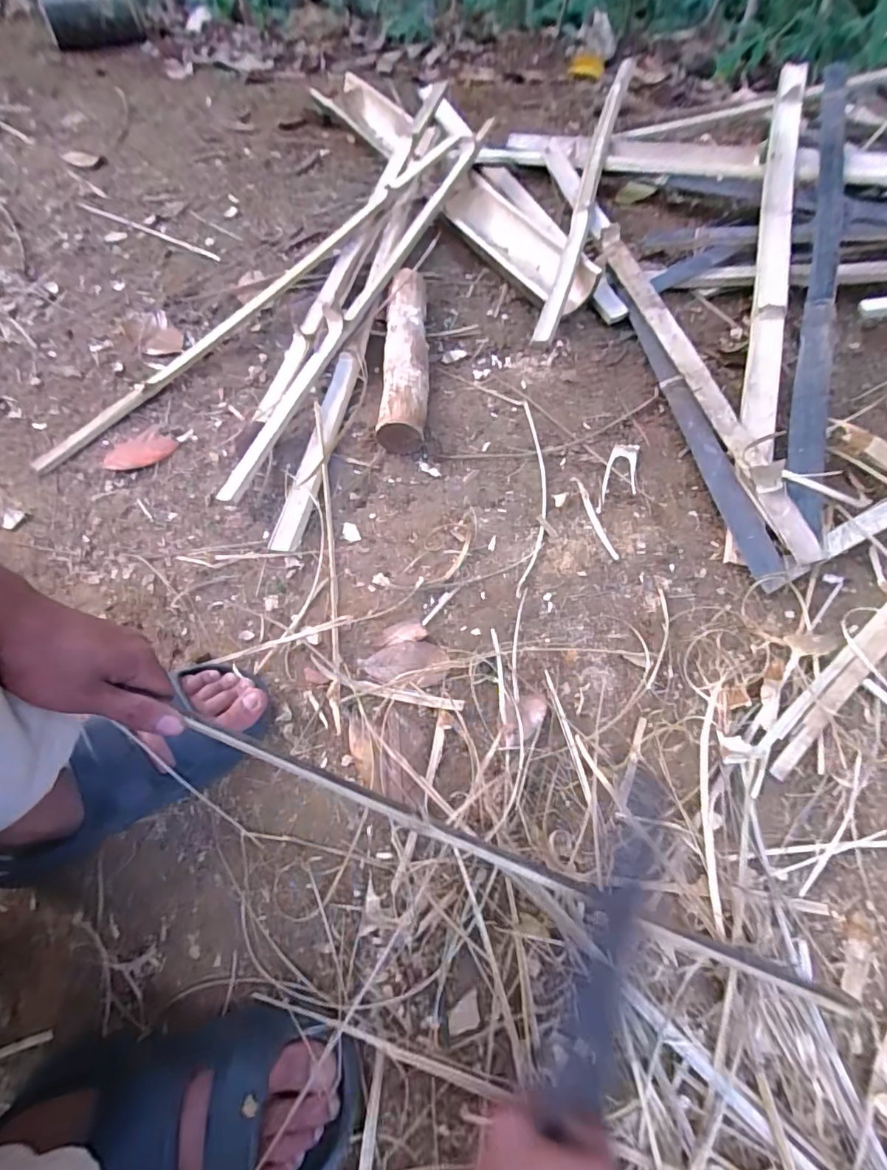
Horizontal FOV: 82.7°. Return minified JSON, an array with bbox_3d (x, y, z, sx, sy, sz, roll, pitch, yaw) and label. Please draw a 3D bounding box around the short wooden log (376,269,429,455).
[{"bbox_3d":[-0.053,-0.326,0.721,0.062,0.061,0.305,-2,64,3],"label":"short wooden log"}]

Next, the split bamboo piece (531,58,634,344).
[{"bbox_3d":[0.239,-0.657,0.828,0.036,0.043,0.774,14,63,9],"label":"split bamboo piece"}]

